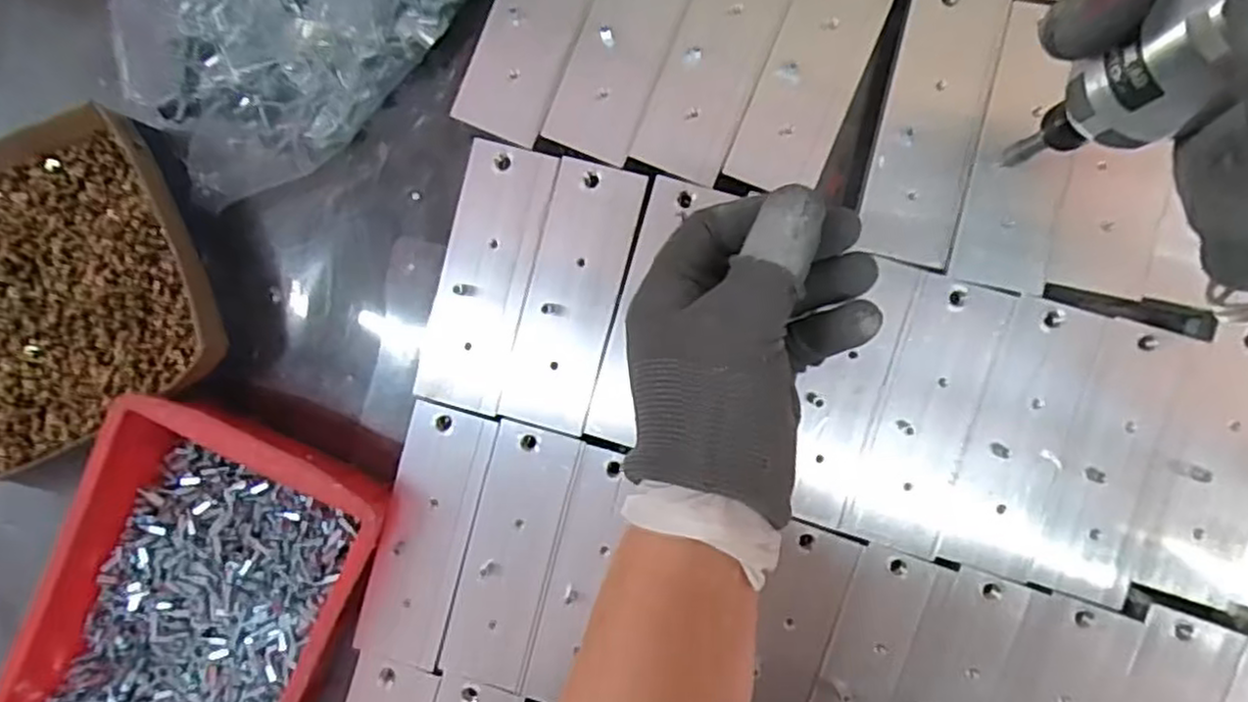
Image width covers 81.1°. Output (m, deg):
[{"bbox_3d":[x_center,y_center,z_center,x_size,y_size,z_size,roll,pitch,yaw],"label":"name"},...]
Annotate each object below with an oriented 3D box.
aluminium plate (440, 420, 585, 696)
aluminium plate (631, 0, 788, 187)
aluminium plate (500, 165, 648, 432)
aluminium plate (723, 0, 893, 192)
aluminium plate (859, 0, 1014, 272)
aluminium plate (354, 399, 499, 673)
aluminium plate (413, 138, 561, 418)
[{"bbox_3d":[-0.054,0.099,0.348,0.042,0.004,0.126,14,93,3],"label":"aluminium plate"},{"bbox_3d":[0.044,-0.138,0.327,0.040,0.004,0.121,22,93,3],"label":"aluminium plate"},{"bbox_3d":[-0.024,-0.025,0.339,0.042,0.005,0.123,15,93,3],"label":"aluminium plate"},{"bbox_3d":[0.087,-0.130,0.327,0.041,0.005,0.120,22,93,3],"label":"aluminium plate"},{"bbox_3d":[0.137,-0.102,0.324,0.042,0.004,0.122,12,93,3],"label":"aluminium plate"},{"bbox_3d":[-0.095,0.089,0.349,0.042,0.004,0.125,15,93,3],"label":"aluminium plate"},{"bbox_3d":[-0.065,-0.034,0.339,0.041,0.005,0.122,15,93,3],"label":"aluminium plate"}]

